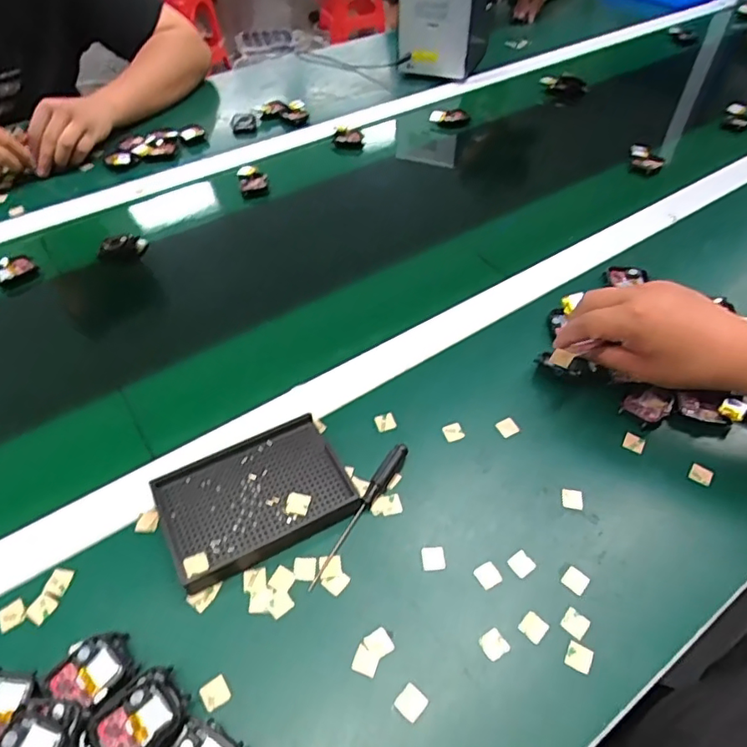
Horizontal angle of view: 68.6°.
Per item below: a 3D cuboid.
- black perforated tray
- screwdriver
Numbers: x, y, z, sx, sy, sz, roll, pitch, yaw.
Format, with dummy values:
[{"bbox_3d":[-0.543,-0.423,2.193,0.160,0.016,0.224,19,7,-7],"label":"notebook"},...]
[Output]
[{"bbox_3d":[-0.090,0.096,0.423,0.135,0.021,0.095,-22,52,-18],"label":"black perforated tray"},{"bbox_3d":[-0.012,0.103,0.416,0.012,0.016,0.128,26,53,21],"label":"screwdriver"}]

